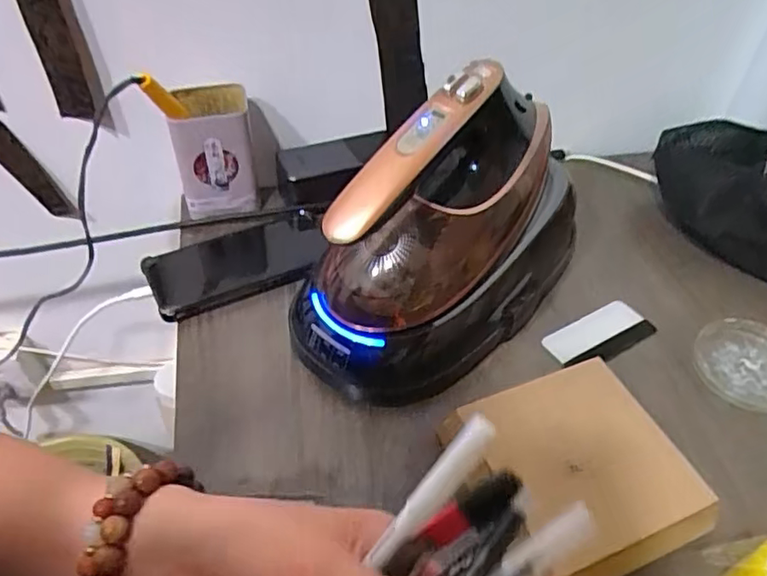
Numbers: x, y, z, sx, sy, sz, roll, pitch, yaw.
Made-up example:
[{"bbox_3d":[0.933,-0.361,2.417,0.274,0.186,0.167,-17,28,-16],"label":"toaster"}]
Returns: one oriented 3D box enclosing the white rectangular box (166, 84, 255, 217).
[{"bbox_3d":[-0.164,-0.132,0.595,0.071,0.122,0.071,-6,46,-9],"label":"white rectangular box"}]

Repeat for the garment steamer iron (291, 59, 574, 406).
[{"bbox_3d":[0.044,-0.054,0.476,0.248,0.198,0.150,-33,56,-30],"label":"garment steamer iron"}]

